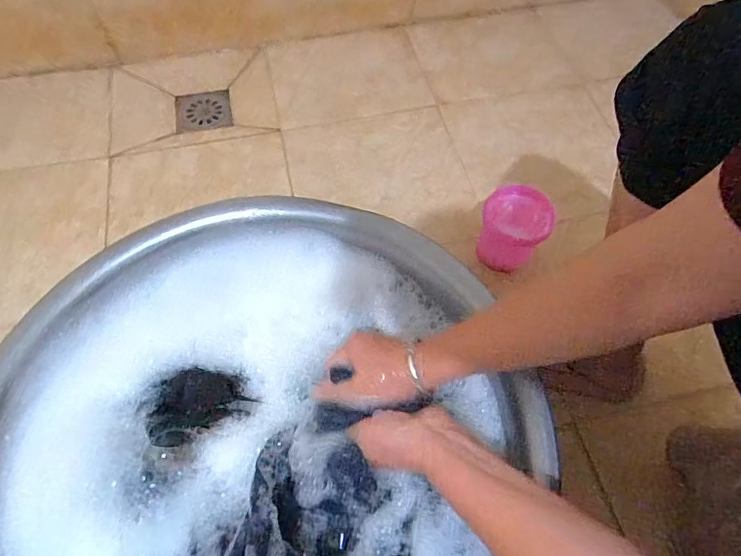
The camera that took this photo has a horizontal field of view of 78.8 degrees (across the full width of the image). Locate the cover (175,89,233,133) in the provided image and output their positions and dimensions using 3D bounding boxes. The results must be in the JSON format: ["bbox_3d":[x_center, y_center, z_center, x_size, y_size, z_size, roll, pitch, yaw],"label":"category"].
[{"bbox_3d":[-0.322,-0.321,0.867,0.102,0.012,0.106,-14,66,-3],"label":"cover"}]

